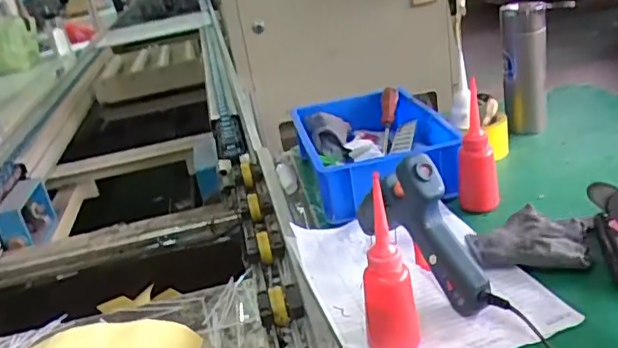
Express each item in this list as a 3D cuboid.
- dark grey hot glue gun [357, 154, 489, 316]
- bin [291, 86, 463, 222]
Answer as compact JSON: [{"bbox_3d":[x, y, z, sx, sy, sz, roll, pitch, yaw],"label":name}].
[{"bbox_3d":[0.109,0.050,0.605,0.041,0.137,0.191,-18,24,-18],"label":"dark grey hot glue gun"},{"bbox_3d":[0.096,-0.037,0.881,0.199,0.115,0.303,-12,23,-3],"label":"bin"}]

